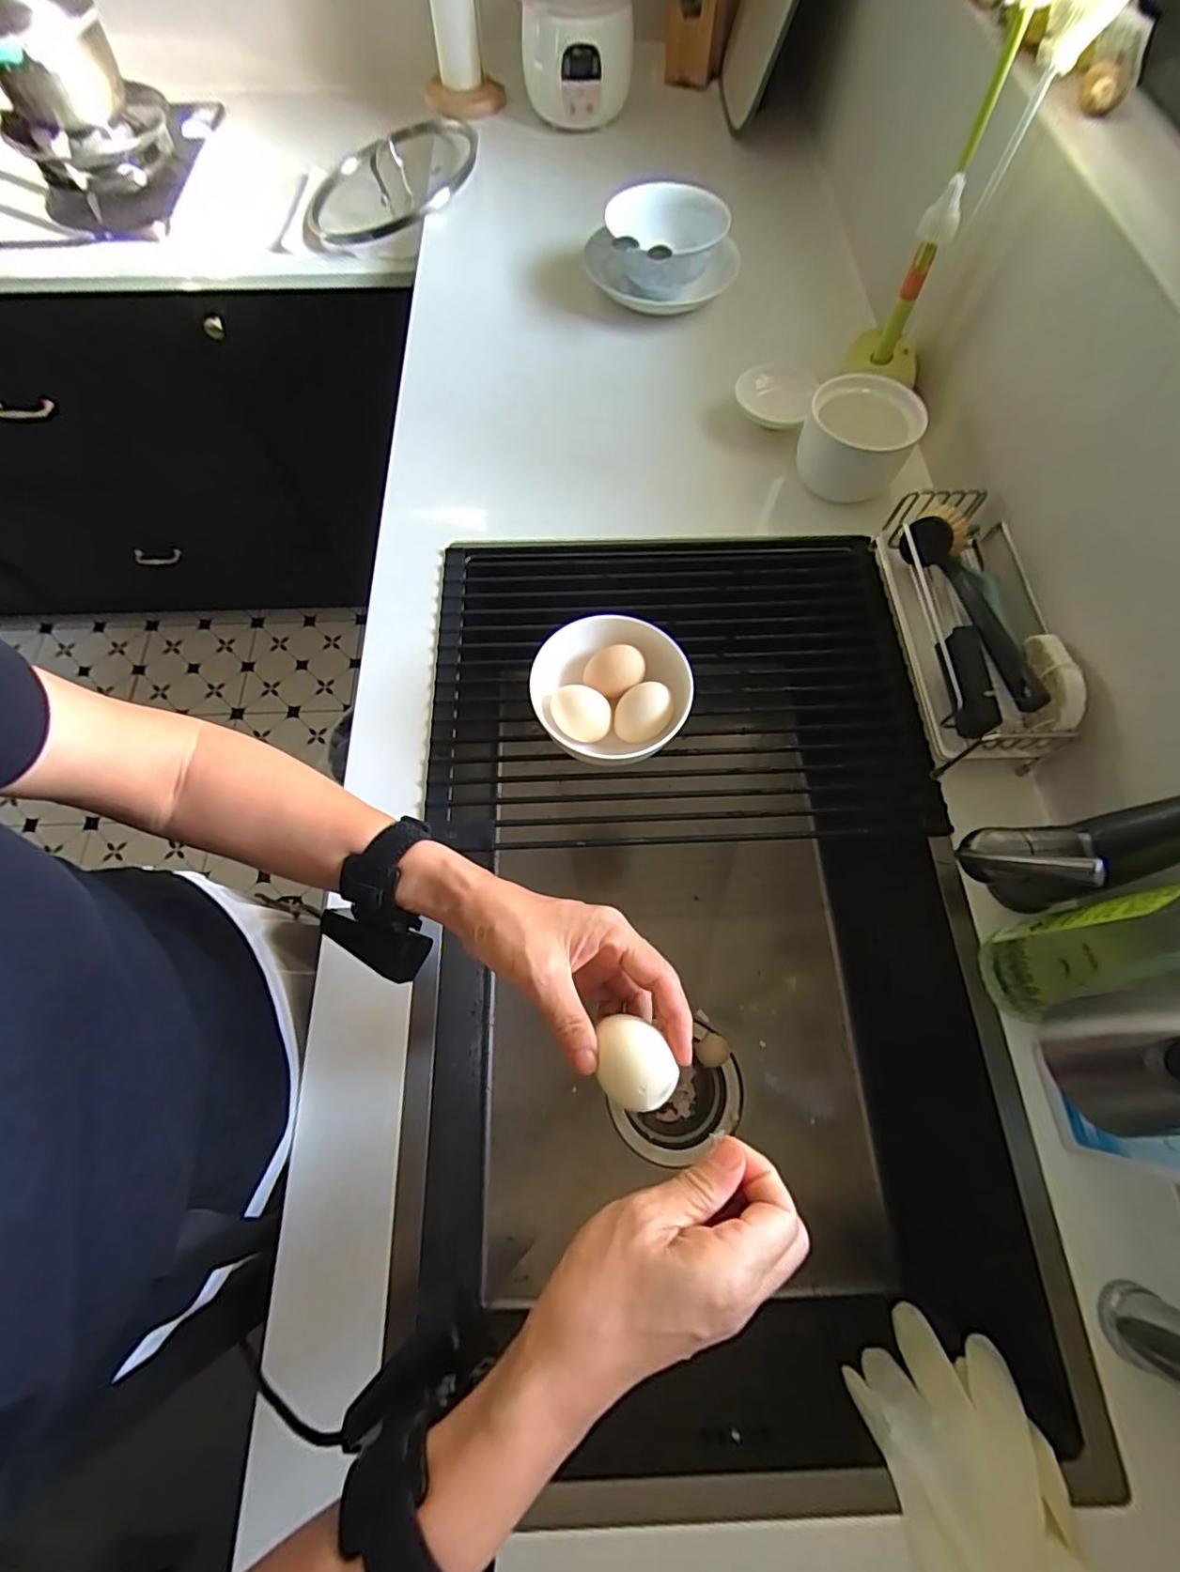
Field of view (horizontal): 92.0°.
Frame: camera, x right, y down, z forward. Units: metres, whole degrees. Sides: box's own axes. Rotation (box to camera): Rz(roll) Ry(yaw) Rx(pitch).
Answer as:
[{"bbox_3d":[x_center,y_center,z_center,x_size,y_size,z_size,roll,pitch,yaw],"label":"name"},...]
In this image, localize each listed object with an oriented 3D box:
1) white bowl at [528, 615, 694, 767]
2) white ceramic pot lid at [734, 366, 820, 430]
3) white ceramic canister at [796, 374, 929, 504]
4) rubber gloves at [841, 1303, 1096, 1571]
[{"bbox_3d":[0.016,-0.070,0.486,0.121,0.074,0.123,0,68,0],"label":"white bowl"},{"bbox_3d":[0.211,-0.446,0.646,0.086,0.013,0.074,25,86,18],"label":"white ceramic pot lid"},{"bbox_3d":[0.277,-0.365,0.594,0.106,0.076,0.089,14,69,6],"label":"white ceramic canister"},{"bbox_3d":[0.225,0.452,0.323,0.100,0.080,0.224,2,49,1],"label":"rubber gloves"}]

